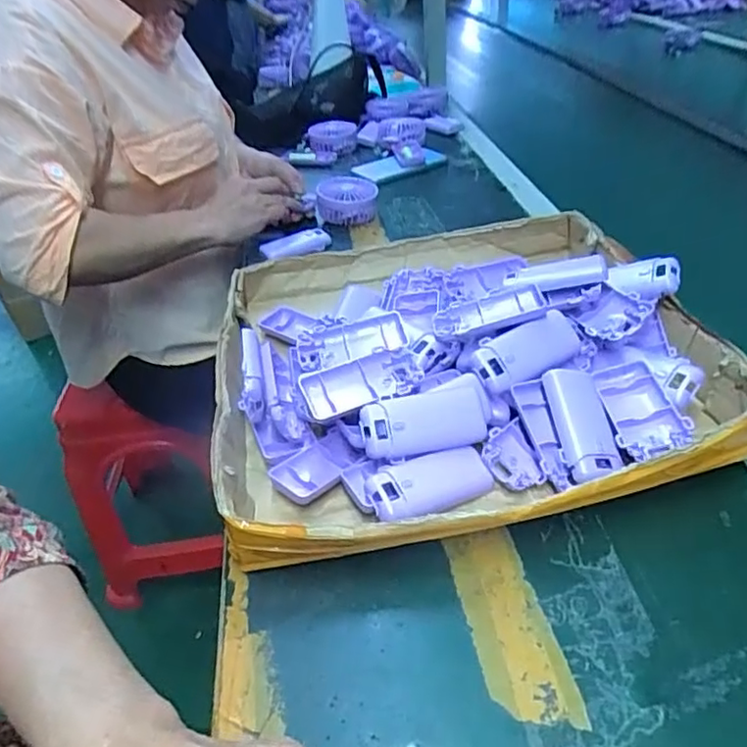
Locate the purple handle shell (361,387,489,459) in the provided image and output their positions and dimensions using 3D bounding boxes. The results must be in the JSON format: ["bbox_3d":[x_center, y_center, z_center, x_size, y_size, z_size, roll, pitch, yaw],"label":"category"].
[{"bbox_3d":[0.038,0.037,0.445,0.093,0.044,0.022,-12,-2,-11],"label":"purple handle shell"}]

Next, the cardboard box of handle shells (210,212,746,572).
[{"bbox_3d":[0.070,-0.026,0.535,0.403,0.079,0.396,-7,38,-2],"label":"cardboard box of handle shells"}]

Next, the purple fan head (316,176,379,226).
[{"bbox_3d":[-0.038,-0.252,0.860,0.086,0.049,0.088,-4,39,2],"label":"purple fan head"}]

